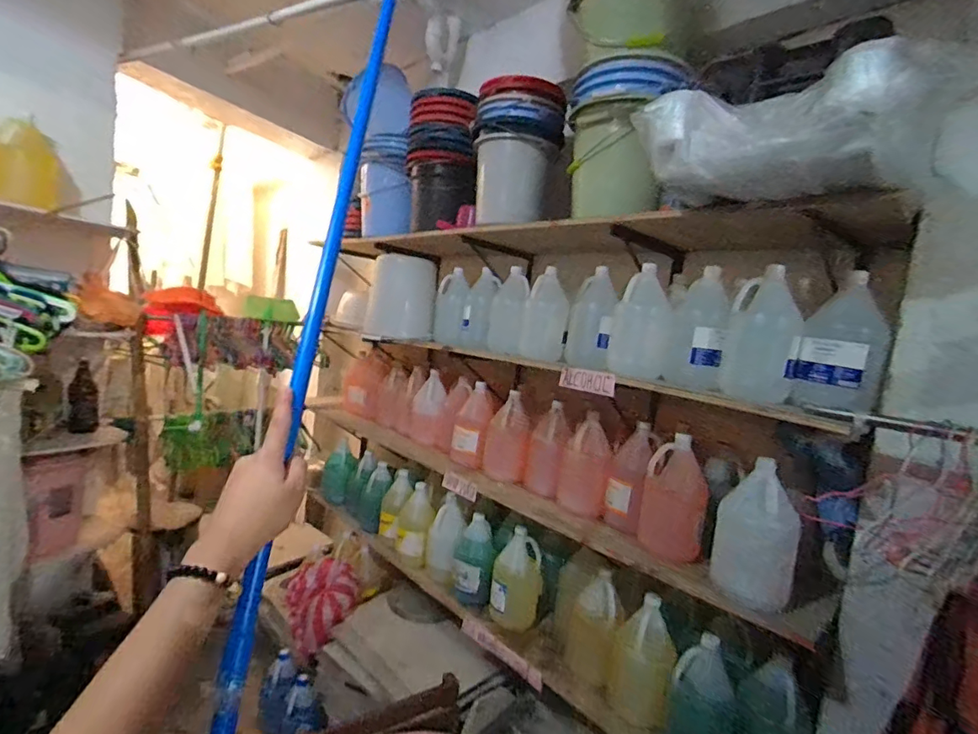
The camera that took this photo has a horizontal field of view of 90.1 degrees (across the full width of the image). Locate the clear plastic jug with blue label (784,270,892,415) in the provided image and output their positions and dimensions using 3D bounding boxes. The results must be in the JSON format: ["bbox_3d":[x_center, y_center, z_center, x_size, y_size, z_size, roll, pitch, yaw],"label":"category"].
[{"bbox_3d":[0.754,-0.046,1.054,0.164,0.266,0.146,11,6,35],"label":"clear plastic jug with blue label"}]

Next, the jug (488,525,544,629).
[{"bbox_3d":[0.093,0.687,1.574,0.163,0.266,0.123,8,5,5],"label":"jug"}]

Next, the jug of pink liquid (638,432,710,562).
[{"bbox_3d":[0.513,0.345,1.303,0.120,0.309,0.166,14,-8,-39],"label":"jug of pink liquid"}]

